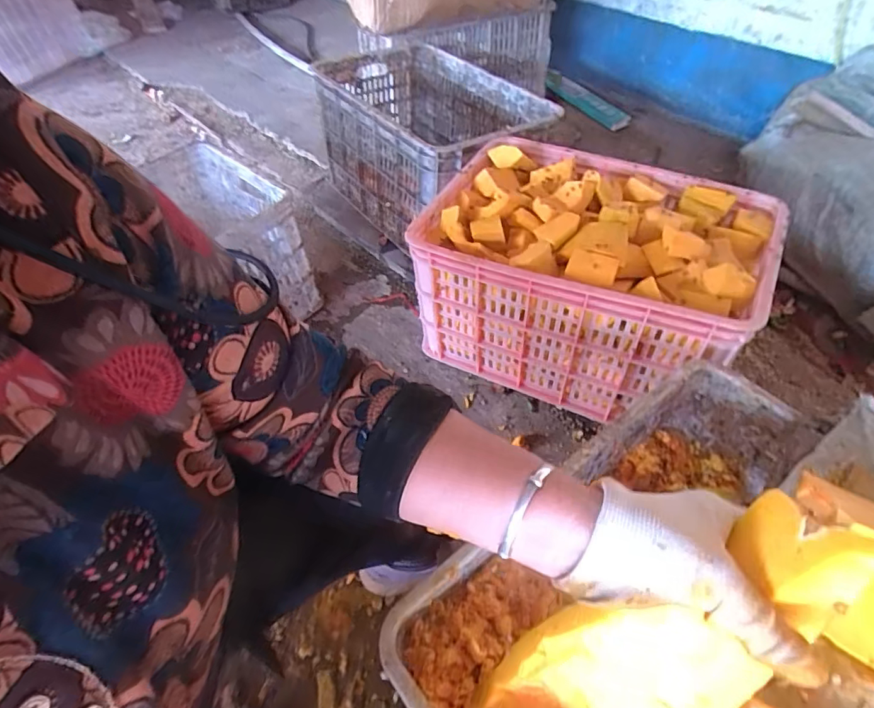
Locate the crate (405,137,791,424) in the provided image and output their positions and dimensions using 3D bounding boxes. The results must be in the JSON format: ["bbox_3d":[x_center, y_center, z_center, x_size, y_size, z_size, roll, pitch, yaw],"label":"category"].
[{"bbox_3d":[0.254,-0.131,0.866,0.500,0.287,0.354,22,56,19],"label":"crate"}]

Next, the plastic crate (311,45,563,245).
[{"bbox_3d":[-0.028,-0.523,1.188,0.370,0.260,0.578,-31,56,-20],"label":"plastic crate"}]

